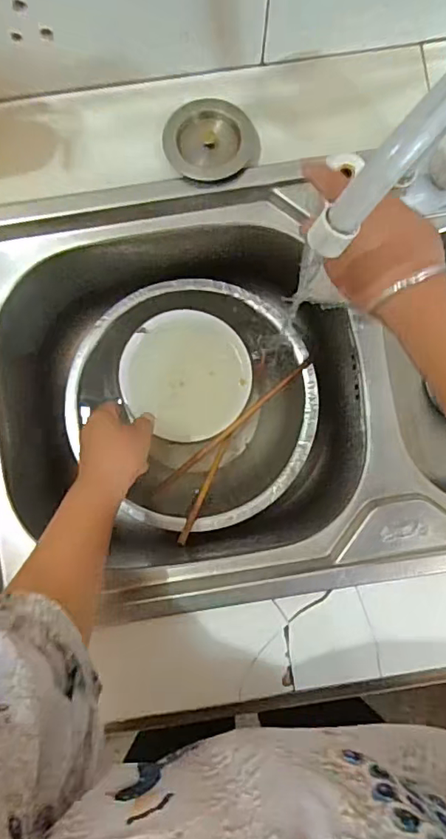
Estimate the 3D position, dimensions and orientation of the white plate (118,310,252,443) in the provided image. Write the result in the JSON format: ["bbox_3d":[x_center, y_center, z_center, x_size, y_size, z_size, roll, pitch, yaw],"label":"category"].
[{"bbox_3d":[-0.041,-0.051,0.623,0.145,0.030,0.139,38,89,2],"label":"white plate"}]

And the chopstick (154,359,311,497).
[{"bbox_3d":[0.010,0.010,0.618,0.228,0.014,0.010,-41,88,-1],"label":"chopstick"}]

